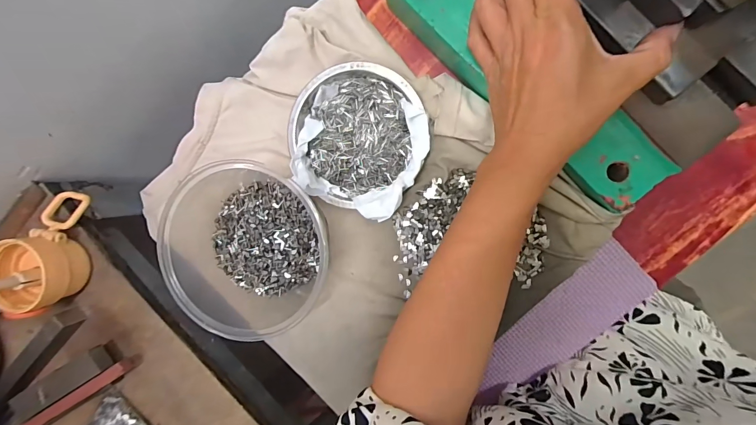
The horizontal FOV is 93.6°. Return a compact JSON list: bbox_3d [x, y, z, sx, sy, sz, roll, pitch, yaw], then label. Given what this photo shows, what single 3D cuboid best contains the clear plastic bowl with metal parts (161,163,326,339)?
[{"bbox_3d":[-0.112,0.031,0.315,0.134,0.071,0.124,1,96,10],"label":"clear plastic bowl with metal parts"}]

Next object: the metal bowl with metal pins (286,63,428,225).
[{"bbox_3d":[-0.019,-0.065,0.312,0.120,0.039,0.118,1,95,7],"label":"metal bowl with metal pins"}]

